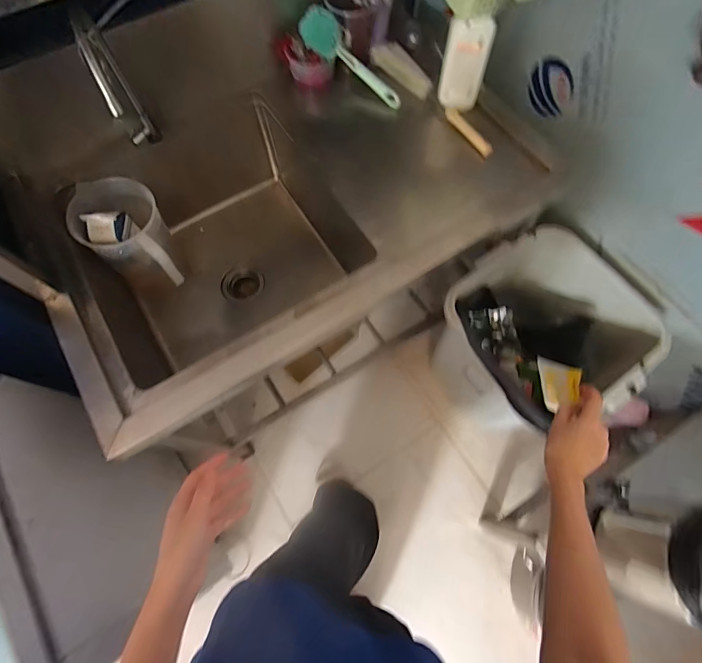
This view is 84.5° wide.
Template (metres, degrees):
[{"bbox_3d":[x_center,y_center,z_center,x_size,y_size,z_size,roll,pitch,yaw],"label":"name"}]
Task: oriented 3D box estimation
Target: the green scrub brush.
[{"bbox_3d":[0.007,-0.607,0.861,0.273,0.055,0.074,35,72,-13],"label":"green scrub brush"}]

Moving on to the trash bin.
[{"bbox_3d":[0.481,0.063,1.131,0.509,0.532,0.438,-35,73,-12],"label":"trash bin"}]

